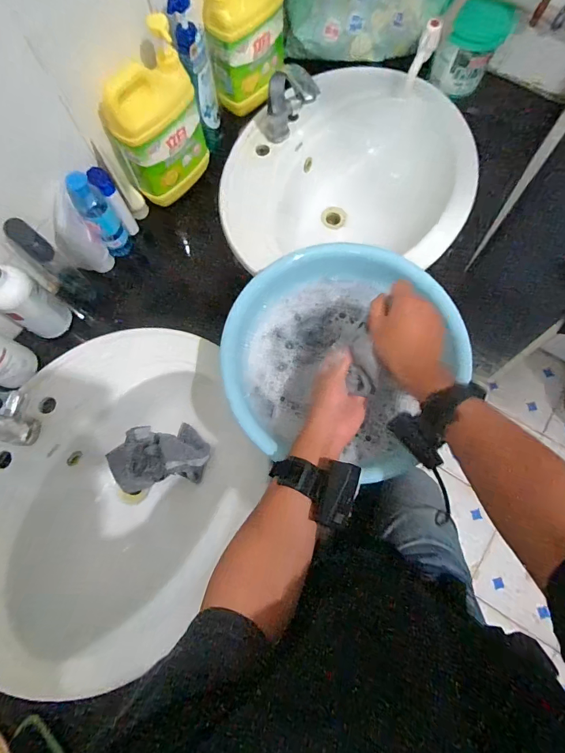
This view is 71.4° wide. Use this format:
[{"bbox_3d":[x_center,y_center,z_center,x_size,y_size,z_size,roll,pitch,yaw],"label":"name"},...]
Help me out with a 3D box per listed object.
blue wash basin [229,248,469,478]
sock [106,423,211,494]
[{"bbox_3d":[0.101,-0.030,0.592,0.344,0.135,0.332,0,74,1],"label":"blue wash basin"},{"bbox_3d":[-0.224,0.143,0.705,0.187,0.088,0.115,-7,74,-1],"label":"sock"}]

